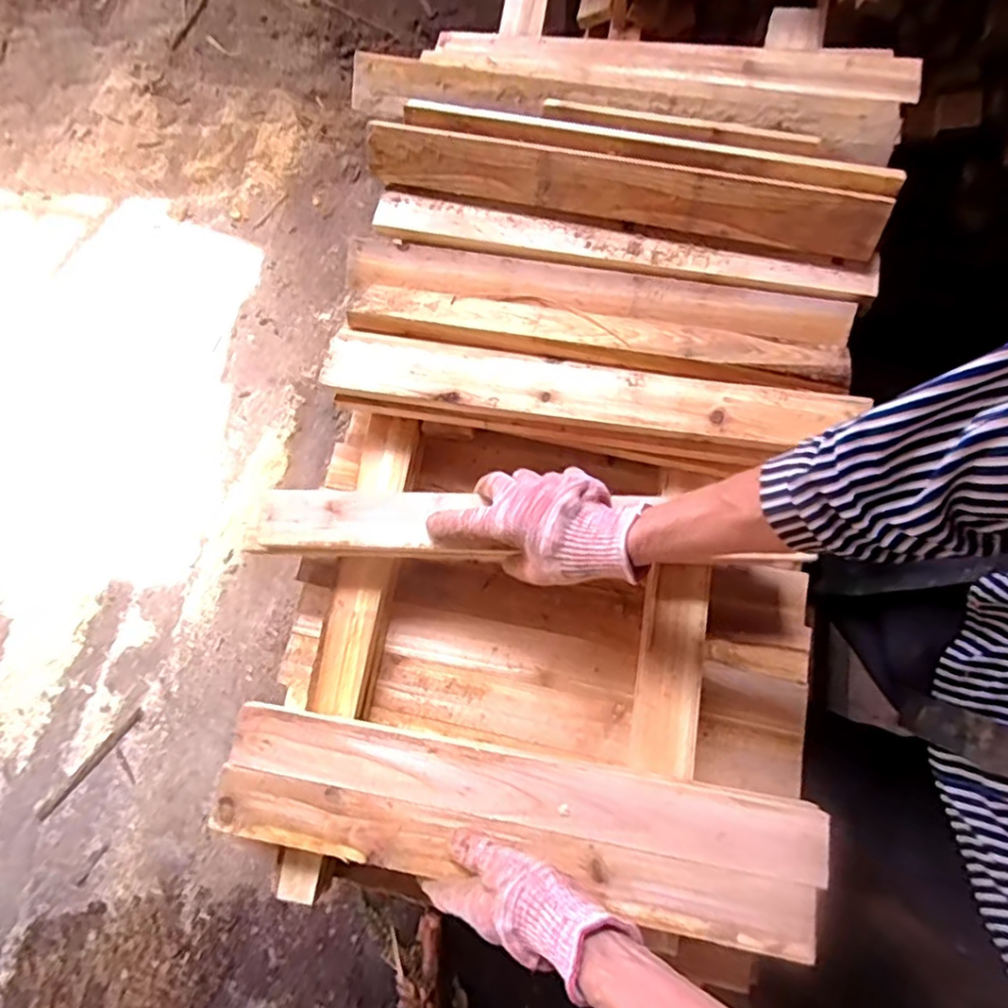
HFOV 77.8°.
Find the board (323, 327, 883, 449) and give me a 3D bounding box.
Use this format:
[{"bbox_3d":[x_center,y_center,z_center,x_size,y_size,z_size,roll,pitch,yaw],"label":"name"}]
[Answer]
[{"bbox_3d":[0.063,-0.108,0.577,0.468,0.021,0.073,9,74,9],"label":"board"}]

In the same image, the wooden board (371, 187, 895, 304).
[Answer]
[{"bbox_3d":[0.106,-0.257,0.624,0.494,0.029,0.045,13,78,8],"label":"wooden board"}]

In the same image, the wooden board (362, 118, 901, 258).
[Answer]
[{"bbox_3d":[0.100,-0.307,0.606,0.495,0.014,0.059,14,116,10],"label":"wooden board"}]

